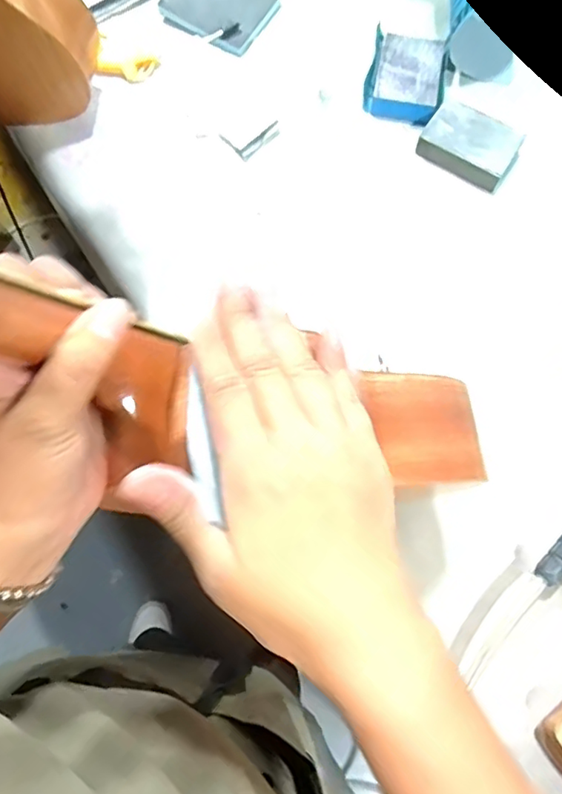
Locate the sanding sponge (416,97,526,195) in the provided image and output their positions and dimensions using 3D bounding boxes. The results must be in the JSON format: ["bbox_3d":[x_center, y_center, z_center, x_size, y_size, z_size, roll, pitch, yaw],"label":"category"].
[{"bbox_3d":[0.208,-0.276,0.608,0.100,0.027,0.077,35,74,10],"label":"sanding sponge"}]

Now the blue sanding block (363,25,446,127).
[{"bbox_3d":[0.142,-0.362,0.635,0.085,0.023,0.103,17,72,5],"label":"blue sanding block"}]

